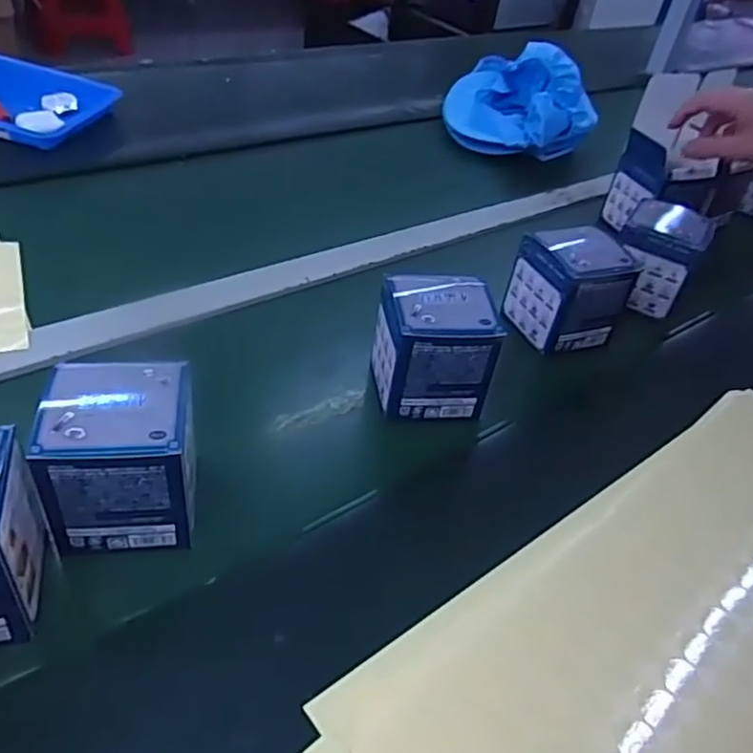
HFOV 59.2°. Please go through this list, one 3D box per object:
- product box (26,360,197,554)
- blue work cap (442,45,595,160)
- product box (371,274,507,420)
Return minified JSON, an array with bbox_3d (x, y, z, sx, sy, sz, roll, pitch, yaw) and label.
[{"bbox_3d":[-0.156,0.051,0.416,0.084,0.104,0.077,-3,42,-12],"label":"product box"},{"bbox_3d":[0.218,-0.421,1.014,0.222,0.109,0.223,14,42,7],"label":"blue work cap"},{"bbox_3d":[0.042,-0.021,0.544,0.088,0.103,0.079,-1,42,-10],"label":"product box"}]

